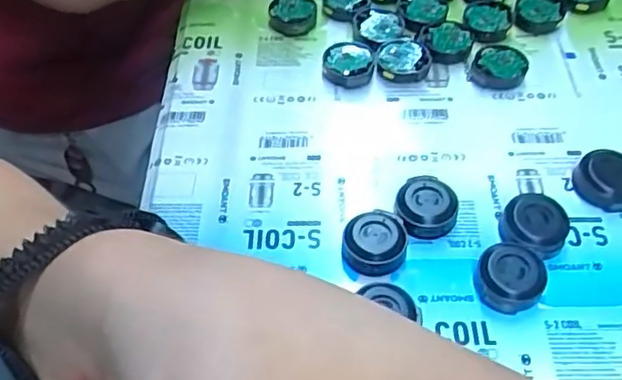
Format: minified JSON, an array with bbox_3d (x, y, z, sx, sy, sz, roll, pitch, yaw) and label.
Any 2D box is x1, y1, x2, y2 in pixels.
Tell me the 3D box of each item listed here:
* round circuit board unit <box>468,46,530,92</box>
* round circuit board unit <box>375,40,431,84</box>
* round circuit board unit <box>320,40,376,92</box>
[{"bbox_3d":[0.108,-0.070,0.359,0.030,0.010,0.030,-1,52,1],"label":"round circuit board unit"},{"bbox_3d":[0.054,-0.075,0.365,0.030,0.008,0.032,-1,52,1],"label":"round circuit board unit"},{"bbox_3d":[0.022,-0.074,0.367,0.030,0.009,0.034,-2,52,1],"label":"round circuit board unit"}]

